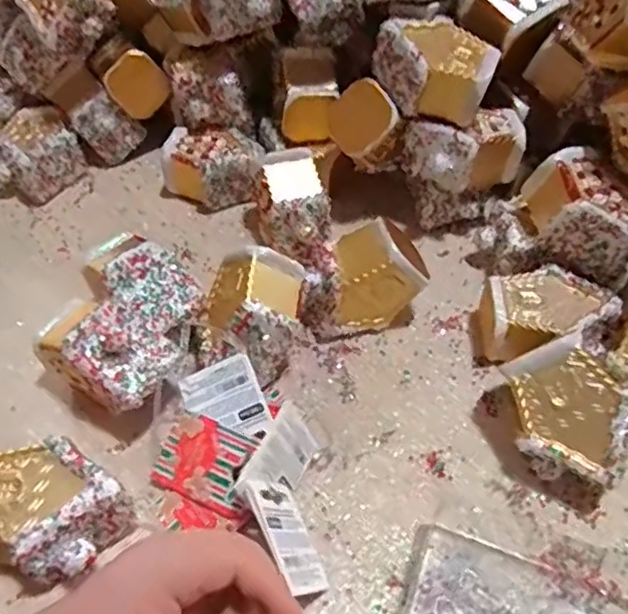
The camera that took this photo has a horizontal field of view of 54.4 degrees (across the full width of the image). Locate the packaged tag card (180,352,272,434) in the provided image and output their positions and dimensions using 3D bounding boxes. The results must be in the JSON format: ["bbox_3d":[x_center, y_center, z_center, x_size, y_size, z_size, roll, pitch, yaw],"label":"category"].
[{"bbox_3d":[-0.052,0.057,0.360,0.043,0.004,0.046,-24,75,-4],"label":"packaged tag card"}]

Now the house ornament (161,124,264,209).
[{"bbox_3d":[-0.085,-0.116,0.520,0.080,0.048,0.062,-10,50,-7],"label":"house ornament"}]

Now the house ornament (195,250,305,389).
[{"bbox_3d":[-0.040,0.009,0.390,0.062,0.074,0.066,4,50,4],"label":"house ornament"}]

